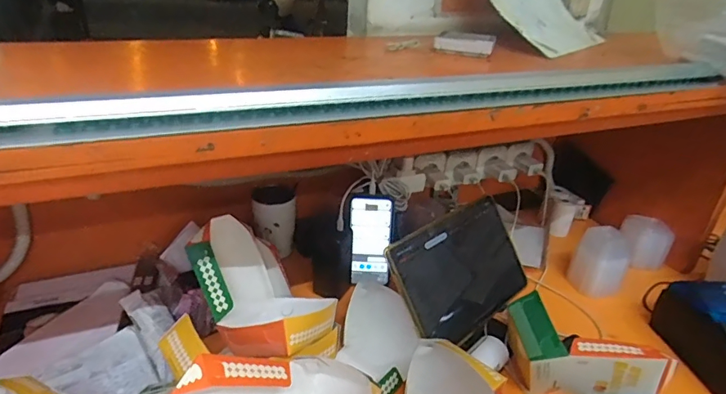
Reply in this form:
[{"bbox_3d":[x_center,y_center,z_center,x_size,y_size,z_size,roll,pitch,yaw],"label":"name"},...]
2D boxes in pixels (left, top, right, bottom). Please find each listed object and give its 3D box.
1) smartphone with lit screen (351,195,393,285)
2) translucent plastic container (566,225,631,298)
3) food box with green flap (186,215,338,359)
[{"bbox_3d":[0.014,0.075,0.808,0.074,0.159,0.017,6,13,8],"label":"smartphone with lit screen"},{"bbox_3d":[0.423,0.116,0.823,0.087,0.120,0.083,18,31,27],"label":"translucent plastic container"},{"bbox_3d":[-0.131,0.121,0.610,0.174,0.126,0.130,23,34,34],"label":"food box with green flap"}]

